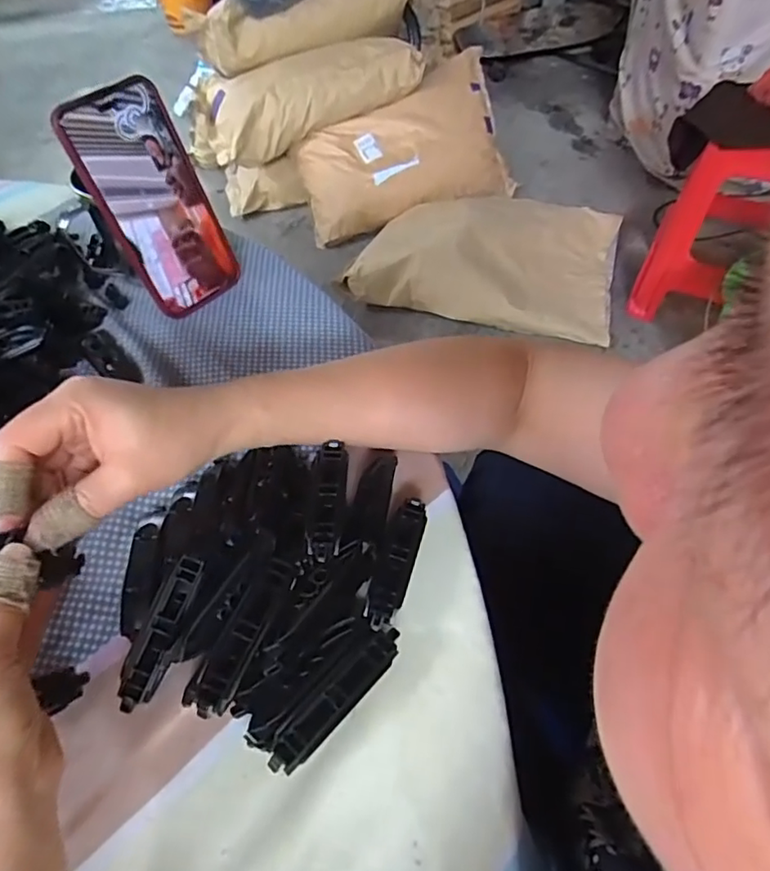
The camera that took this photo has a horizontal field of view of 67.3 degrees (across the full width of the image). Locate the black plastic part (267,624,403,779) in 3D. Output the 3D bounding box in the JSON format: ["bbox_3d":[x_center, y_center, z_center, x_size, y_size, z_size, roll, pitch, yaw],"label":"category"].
[{"bbox_3d":[-0.023,0.128,0.283,0.021,0.016,0.079,32,60,24],"label":"black plastic part"}]

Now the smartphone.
[{"bbox_3d":[-0.168,-0.172,0.433,0.007,0.156,0.077,25,57,41],"label":"smartphone"}]

